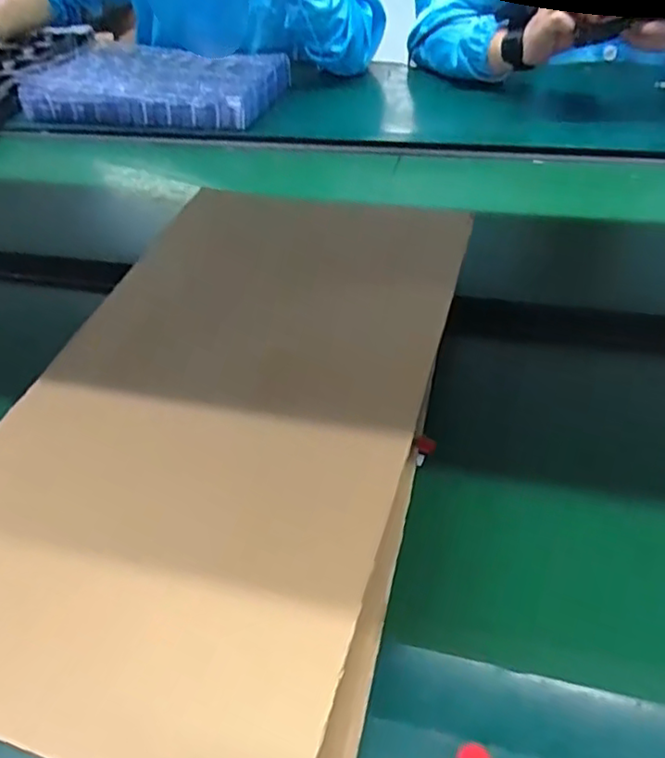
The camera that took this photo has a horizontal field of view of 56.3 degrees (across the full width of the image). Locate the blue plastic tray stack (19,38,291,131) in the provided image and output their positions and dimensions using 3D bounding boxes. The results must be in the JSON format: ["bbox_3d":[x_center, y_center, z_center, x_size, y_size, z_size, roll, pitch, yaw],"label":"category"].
[{"bbox_3d":[-0.274,-0.453,0.947,0.382,0.056,0.228,7,47,13],"label":"blue plastic tray stack"}]

